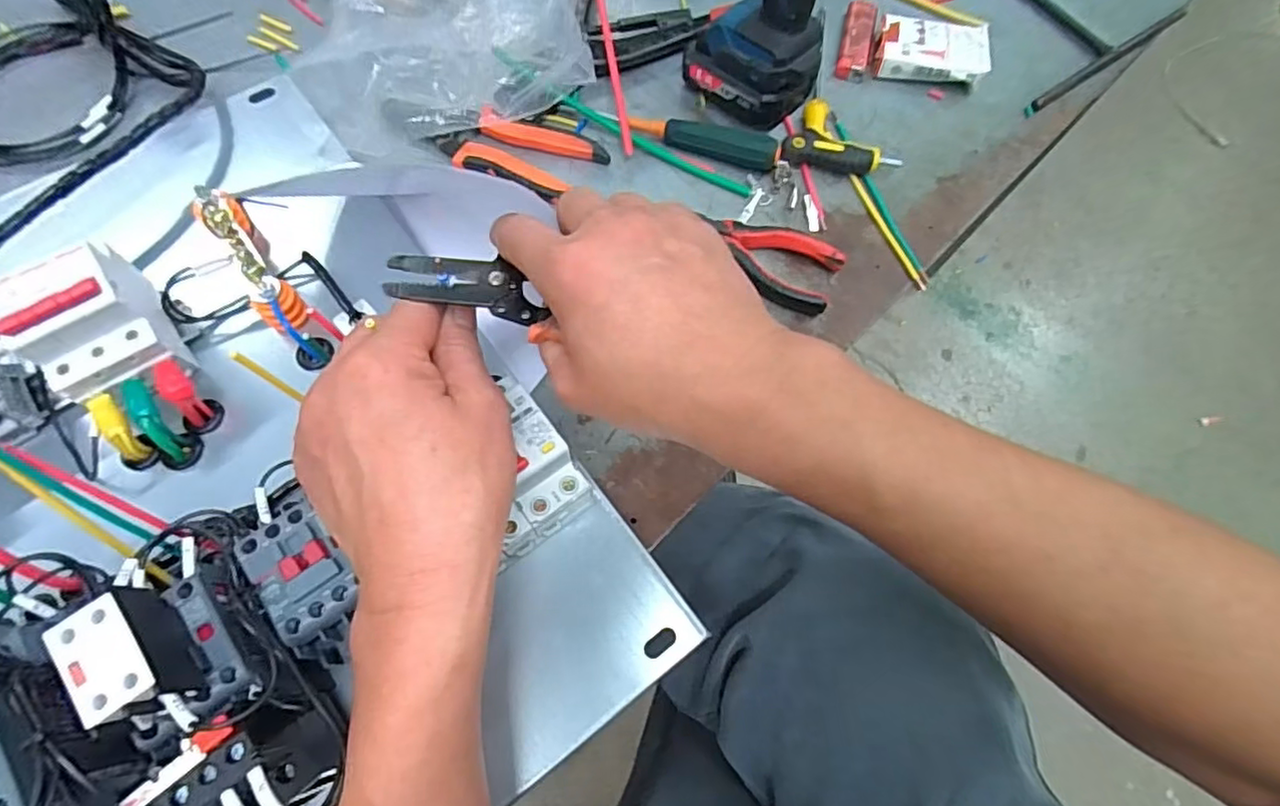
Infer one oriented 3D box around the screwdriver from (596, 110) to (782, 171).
[{"bbox_3d":[0.038,-0.200,0.469,0.135,0.020,0.020,15,69,3],"label":"screwdriver"}]

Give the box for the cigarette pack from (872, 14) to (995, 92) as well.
[{"bbox_3d":[0.239,-0.287,0.513,0.087,0.025,0.057,14,69,3],"label":"cigarette pack"}]

